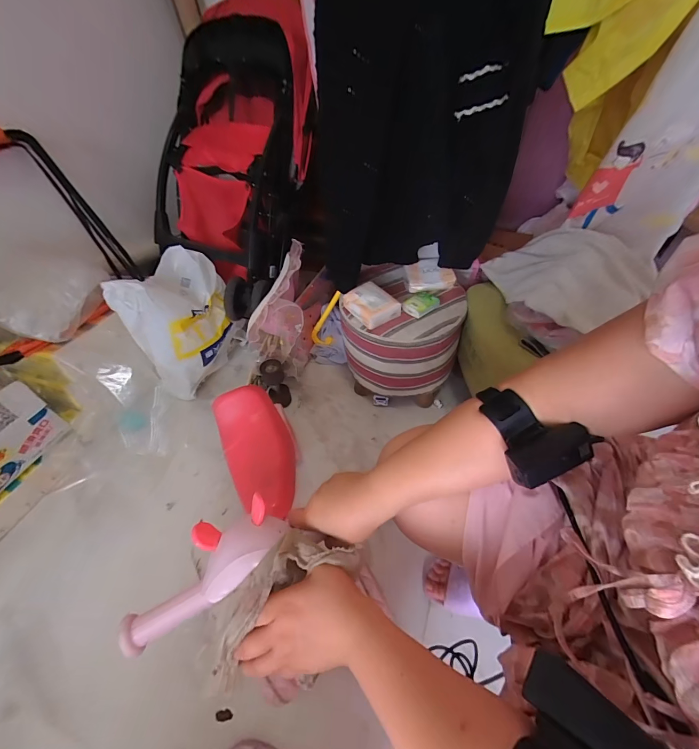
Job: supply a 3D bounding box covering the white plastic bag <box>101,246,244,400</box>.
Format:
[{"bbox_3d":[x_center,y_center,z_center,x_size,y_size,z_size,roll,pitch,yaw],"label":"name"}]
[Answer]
[{"bbox_3d":[-0.473,-0.167,0.970,0.253,0.325,0.285,-28,53,-19],"label":"white plastic bag"}]

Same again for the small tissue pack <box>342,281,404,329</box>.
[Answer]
[{"bbox_3d":[0.050,-0.160,0.772,0.086,0.043,0.106,-29,53,-19],"label":"small tissue pack"}]

